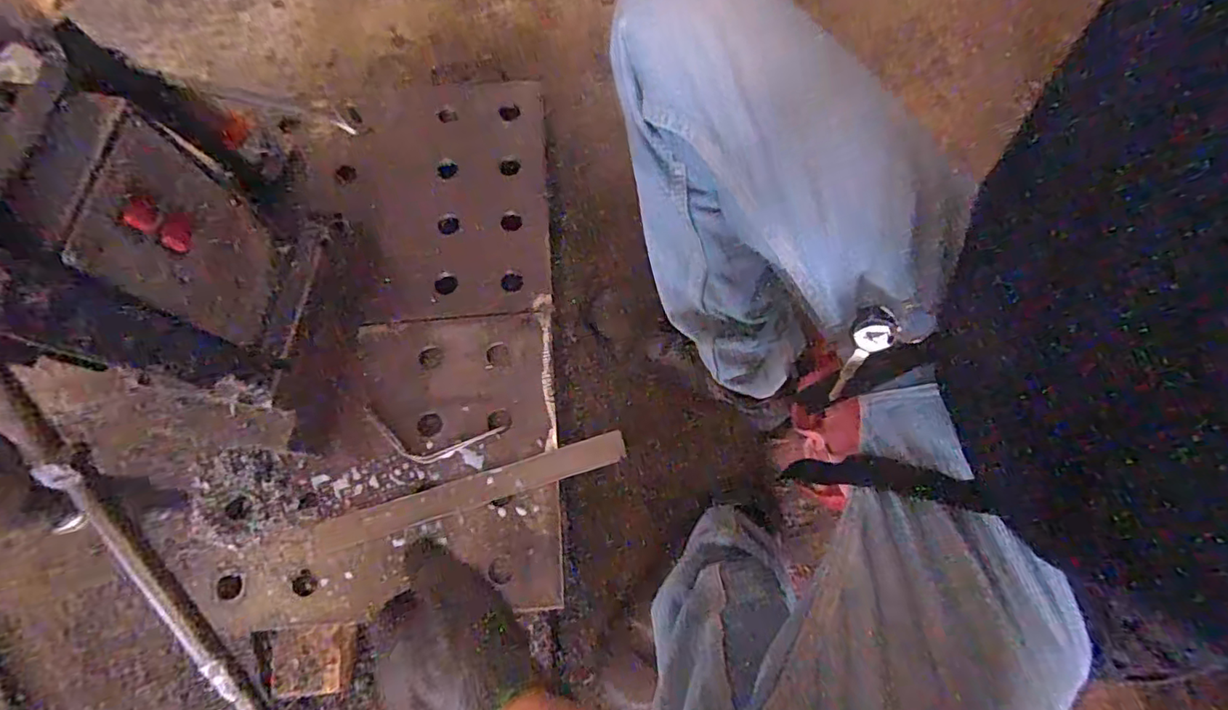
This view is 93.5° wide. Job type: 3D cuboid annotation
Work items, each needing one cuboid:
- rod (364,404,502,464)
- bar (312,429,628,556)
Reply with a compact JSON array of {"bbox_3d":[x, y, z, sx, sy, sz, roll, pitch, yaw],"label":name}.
[{"bbox_3d":[-0.189,0.088,0.595,0.139,0.010,0.050,11,85,-8],"label":"rod"},{"bbox_3d":[-0.145,0.140,0.595,0.323,0.007,0.033,-17,75,-5],"label":"bar"}]

